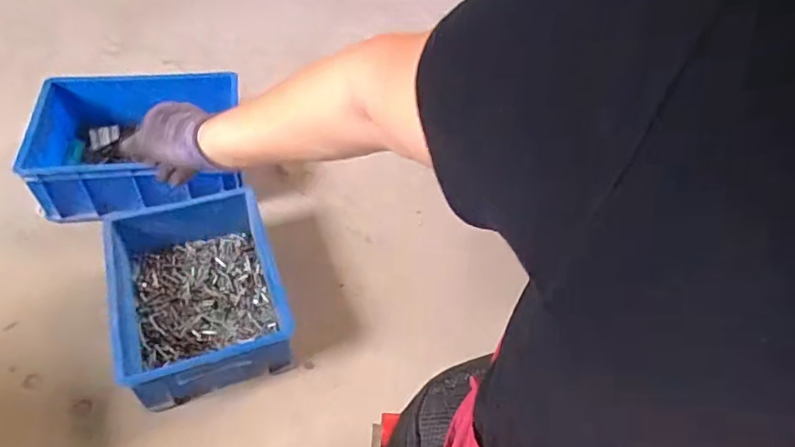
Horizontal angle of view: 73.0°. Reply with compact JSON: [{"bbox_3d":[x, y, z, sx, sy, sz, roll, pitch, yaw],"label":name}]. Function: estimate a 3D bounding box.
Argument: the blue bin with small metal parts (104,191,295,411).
[{"bbox_3d":[-0.349,0.132,0.957,0.263,0.128,0.334,-14,52,-17],"label":"blue bin with small metal parts"}]

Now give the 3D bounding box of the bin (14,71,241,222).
[{"bbox_3d":[-0.565,-0.187,1.180,0.405,0.137,0.337,-3,50,-8],"label":"bin"}]

